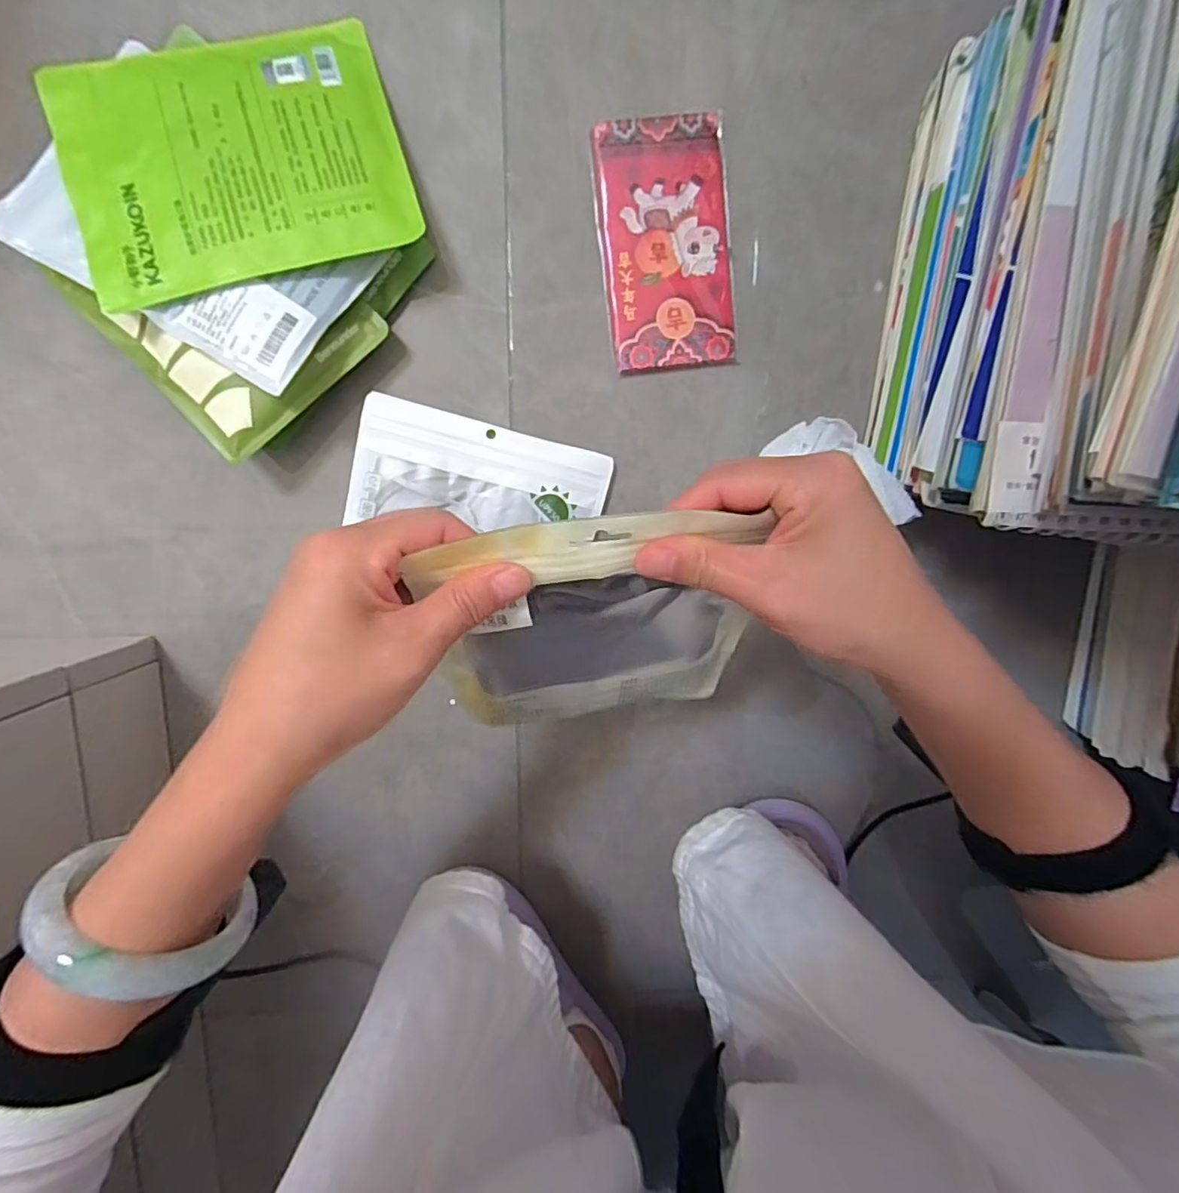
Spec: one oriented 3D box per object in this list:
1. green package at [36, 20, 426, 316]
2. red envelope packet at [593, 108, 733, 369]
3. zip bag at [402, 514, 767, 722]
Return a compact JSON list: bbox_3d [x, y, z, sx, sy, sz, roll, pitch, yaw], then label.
[{"bbox_3d":[-0.232,-0.287,0.372,0.205,0.011,0.165,-17,85,-4],"label":"green package"},{"bbox_3d":[0.058,-0.259,0.426,0.094,0.012,0.170,-8,99,-3],"label":"red envelope packet"},{"bbox_3d":[0.007,0.023,0.279,0.147,0.013,0.160,-10,144,-7],"label":"zip bag"}]

